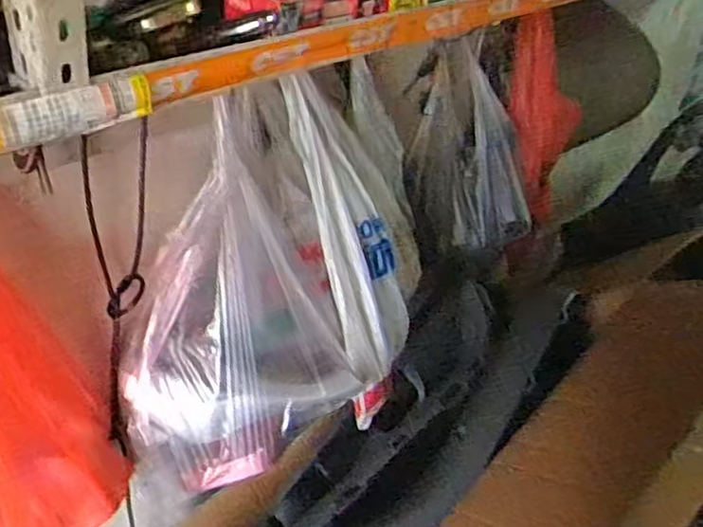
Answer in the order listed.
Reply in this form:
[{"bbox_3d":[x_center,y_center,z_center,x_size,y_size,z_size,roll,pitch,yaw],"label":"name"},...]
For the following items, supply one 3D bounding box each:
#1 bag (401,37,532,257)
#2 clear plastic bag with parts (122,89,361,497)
[{"bbox_3d":[0.179,-0.161,1.039,0.185,0.281,0.101,-13,34,-21],"label":"bag"},{"bbox_3d":[-0.123,0.056,0.746,0.151,0.359,0.236,28,40,36],"label":"clear plastic bag with parts"}]

